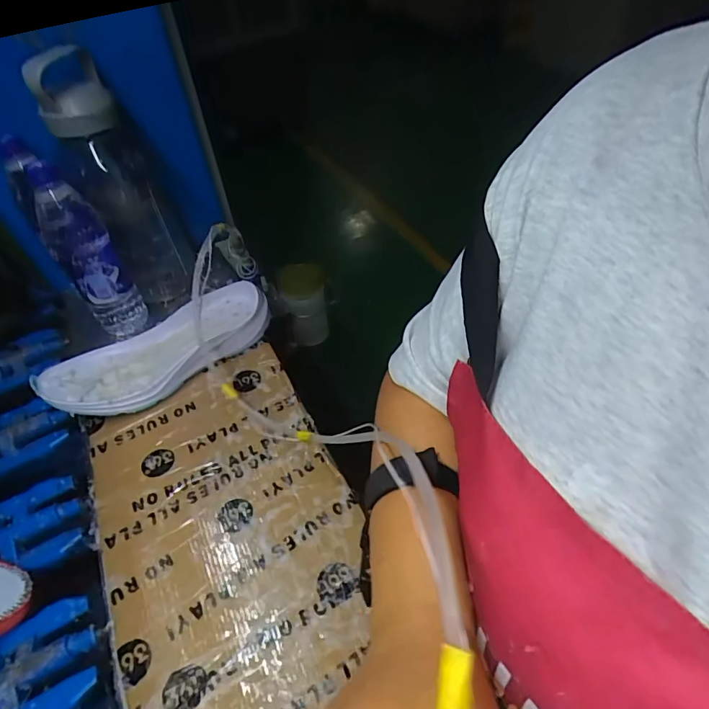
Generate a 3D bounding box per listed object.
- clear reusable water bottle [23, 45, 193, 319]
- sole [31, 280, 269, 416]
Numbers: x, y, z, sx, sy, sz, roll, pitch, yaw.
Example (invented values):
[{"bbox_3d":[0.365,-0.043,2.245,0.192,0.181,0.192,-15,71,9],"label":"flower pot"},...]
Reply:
[{"bbox_3d":[-0.291,-0.197,0.583,0.071,0.306,0.084,31,56,27],"label":"clear reusable water bottle"},{"bbox_3d":[-0.234,-0.007,0.570,0.266,0.047,0.102,-31,54,-23],"label":"sole"}]

